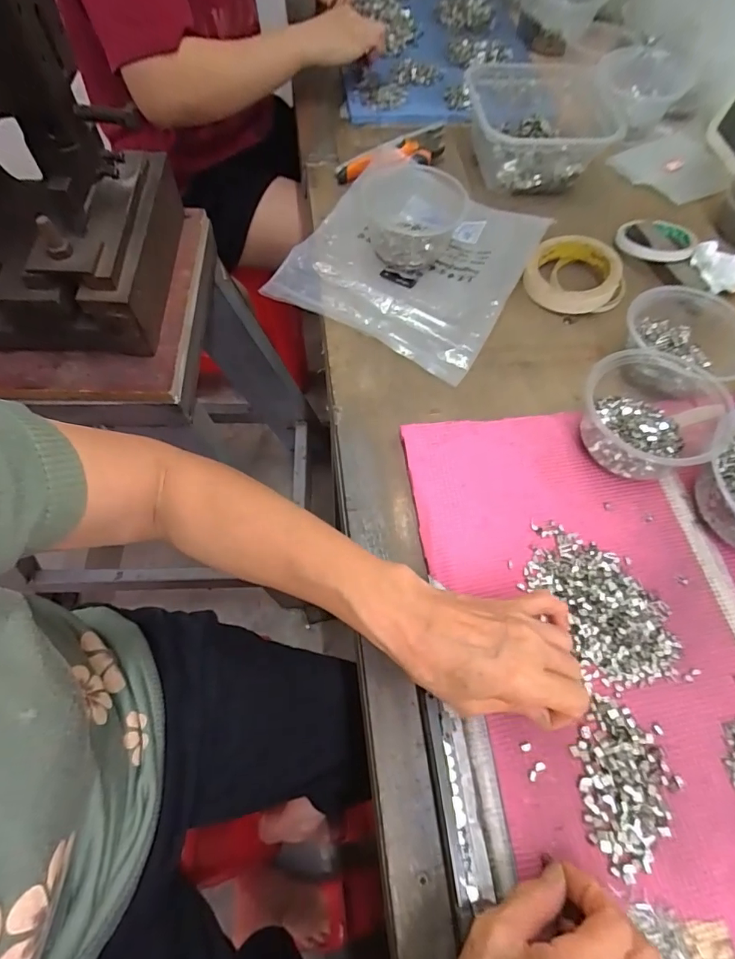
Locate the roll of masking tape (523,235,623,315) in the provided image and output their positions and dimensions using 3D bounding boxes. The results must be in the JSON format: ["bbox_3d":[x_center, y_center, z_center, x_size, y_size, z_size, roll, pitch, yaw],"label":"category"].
[{"bbox_3d":[0.227,-0.228,0.537,0.095,0.040,0.094,0,63,-1],"label":"roll of masking tape"}]

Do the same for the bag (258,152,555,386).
[{"bbox_3d":[0.051,-0.255,0.540,0.235,0.032,0.258,27,66,12],"label":"bag"}]

